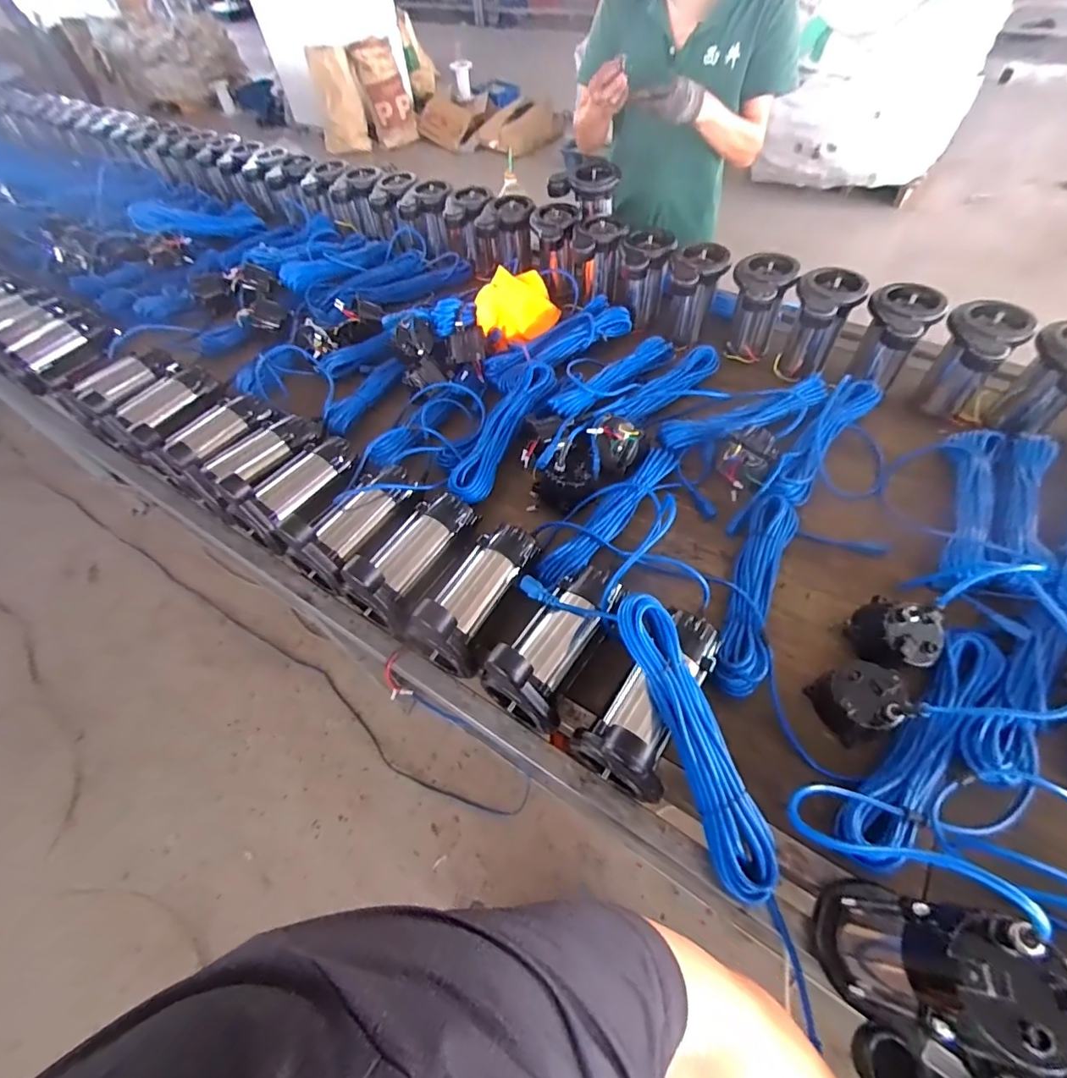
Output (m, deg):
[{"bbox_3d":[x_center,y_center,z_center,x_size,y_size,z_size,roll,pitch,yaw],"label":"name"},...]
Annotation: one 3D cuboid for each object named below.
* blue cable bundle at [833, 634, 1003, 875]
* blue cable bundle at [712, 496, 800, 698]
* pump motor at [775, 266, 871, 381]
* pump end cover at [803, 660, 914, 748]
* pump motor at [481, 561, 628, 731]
[{"bbox_3d":[0.499,0.264,0.635,0.084,0.061,0.350,38,66,26],"label":"blue cable bundle"},{"bbox_3d":[0.343,0.076,0.768,0.078,0.045,0.344,19,59,17],"label":"blue cable bundle"},{"bbox_3d":[0.568,-0.416,1.013,0.117,0.194,0.136,20,60,18],"label":"pump motor"},{"bbox_3d":[0.430,0.210,0.655,0.084,0.071,0.091,-15,56,-6],"label":"pump end cover"},{"bbox_3d":[0.040,0.138,0.699,0.105,0.151,0.233,29,63,22],"label":"pump motor"}]

